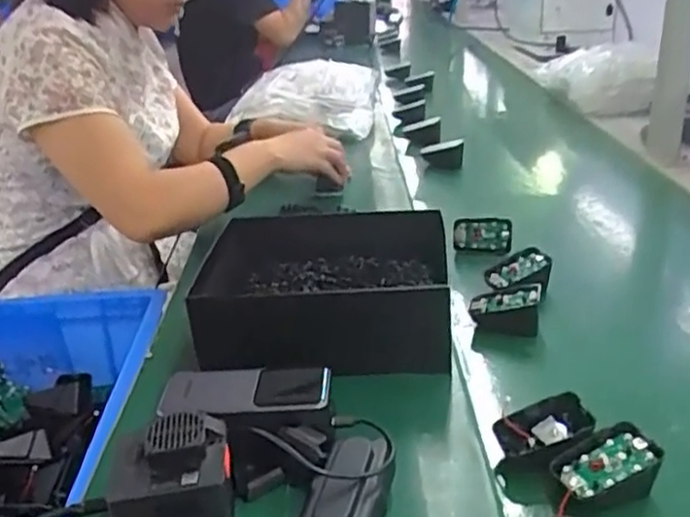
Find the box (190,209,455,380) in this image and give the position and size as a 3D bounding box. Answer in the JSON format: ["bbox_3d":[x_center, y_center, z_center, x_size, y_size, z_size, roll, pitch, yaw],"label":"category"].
[{"bbox_3d":[-0.014,0.018,0.700,0.223,0.076,0.212,-2,22,2],"label":"box"}]

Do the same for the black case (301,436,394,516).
[{"bbox_3d":[0.003,0.157,0.478,0.053,0.032,0.099,2,23,12],"label":"black case"}]

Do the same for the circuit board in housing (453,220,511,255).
[{"bbox_3d":[0.167,-0.028,0.860,0.070,0.050,0.017,4,23,16],"label":"circuit board in housing"}]

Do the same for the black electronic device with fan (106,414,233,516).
[{"bbox_3d":[-0.118,0.149,0.485,0.077,0.058,0.061,-7,23,-9],"label":"black electronic device with fan"}]

